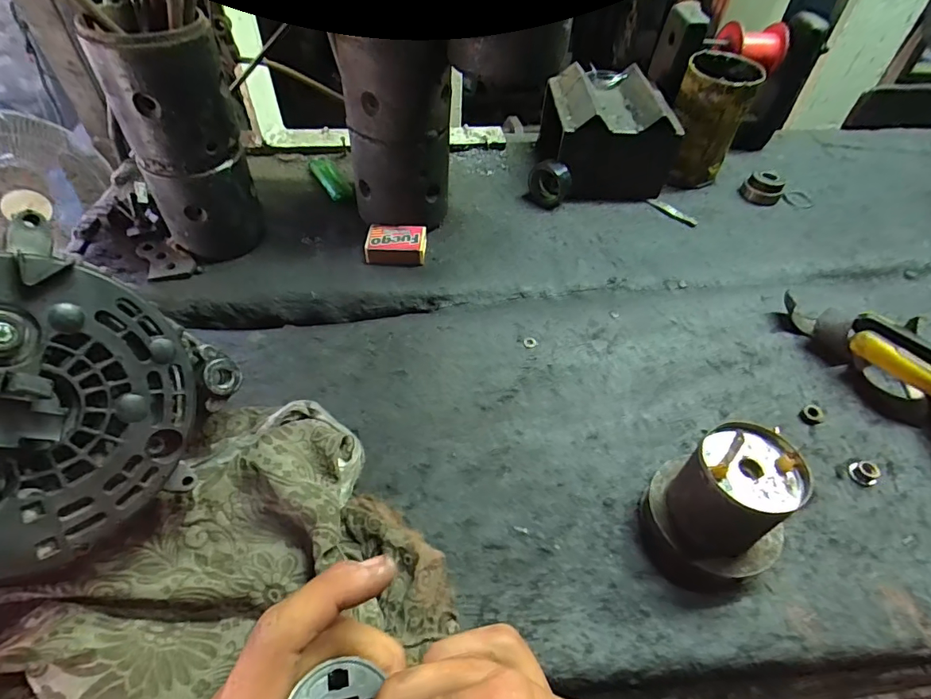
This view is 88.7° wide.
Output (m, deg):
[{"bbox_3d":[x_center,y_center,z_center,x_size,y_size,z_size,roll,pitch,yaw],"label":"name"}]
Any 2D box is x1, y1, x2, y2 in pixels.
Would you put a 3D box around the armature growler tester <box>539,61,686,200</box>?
[{"bbox_3d":[0.151,-0.234,0.516,0.123,0.095,0.127,2,48,0],"label":"armature growler tester"}]

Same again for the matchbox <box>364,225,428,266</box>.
[{"bbox_3d":[-0.063,-0.096,0.438,0.052,0.017,0.040,2,48,-1],"label":"matchbox"}]

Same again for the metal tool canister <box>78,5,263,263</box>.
[{"bbox_3d":[-0.219,-0.164,0.383,0.084,0.169,0.074,-21,53,-20],"label":"metal tool canister"}]

